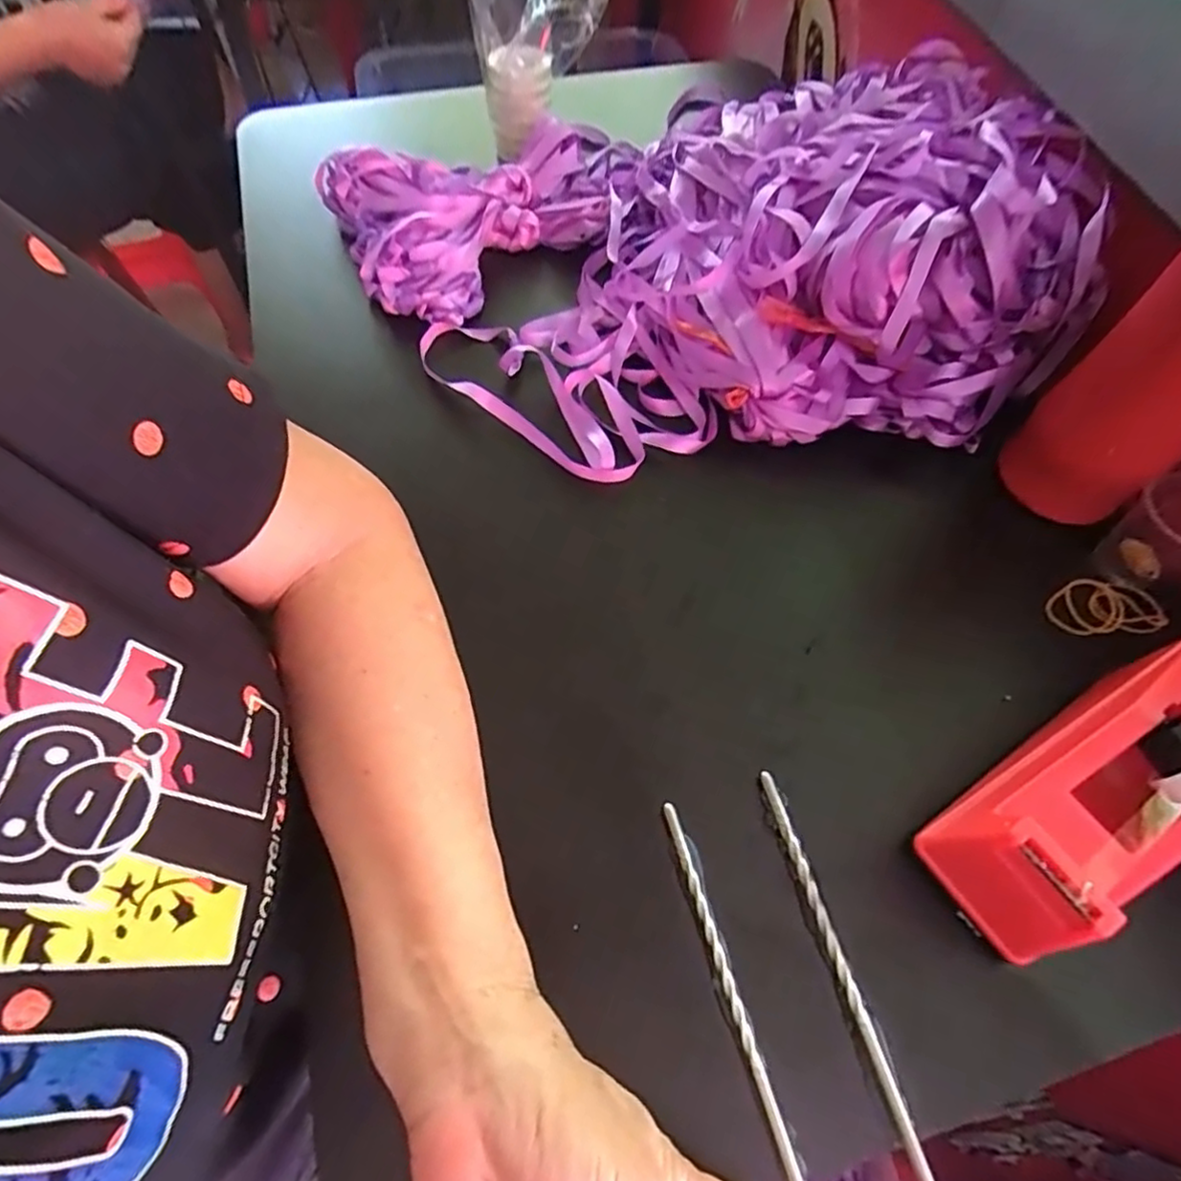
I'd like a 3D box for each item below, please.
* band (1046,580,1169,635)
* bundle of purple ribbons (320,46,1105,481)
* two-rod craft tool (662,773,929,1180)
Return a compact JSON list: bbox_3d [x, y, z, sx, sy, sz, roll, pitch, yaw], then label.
[{"bbox_3d":[0.286,0.009,0.368,0.066,0.004,0.031,0,62,-2],"label":"band"},{"bbox_3d":[0.070,-0.233,0.430,0.451,0.102,0.342,-11,63,-8],"label":"bundle of purple ribbons"},{"bbox_3d":[0.086,0.191,0.264,0.070,0.011,0.217,-12,63,-8],"label":"two-rod craft tool"}]

